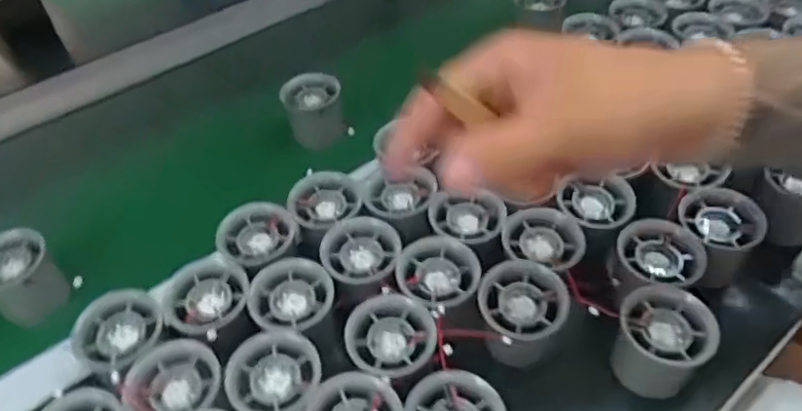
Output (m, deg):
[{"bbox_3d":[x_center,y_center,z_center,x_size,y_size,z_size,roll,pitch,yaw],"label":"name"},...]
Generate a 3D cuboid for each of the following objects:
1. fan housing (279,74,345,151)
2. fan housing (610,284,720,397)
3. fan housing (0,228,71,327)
[{"bbox_3d":[-0.086,-0.093,0.600,0.054,0.057,0.054,-3,45,3],"label":"fan housing"},{"bbox_3d":[0.169,0.089,0.395,0.054,0.056,0.050,-3,45,3],"label":"fan housing"},{"bbox_3d":[-0.282,0.054,0.453,0.058,0.044,0.053,27,54,28],"label":"fan housing"}]

